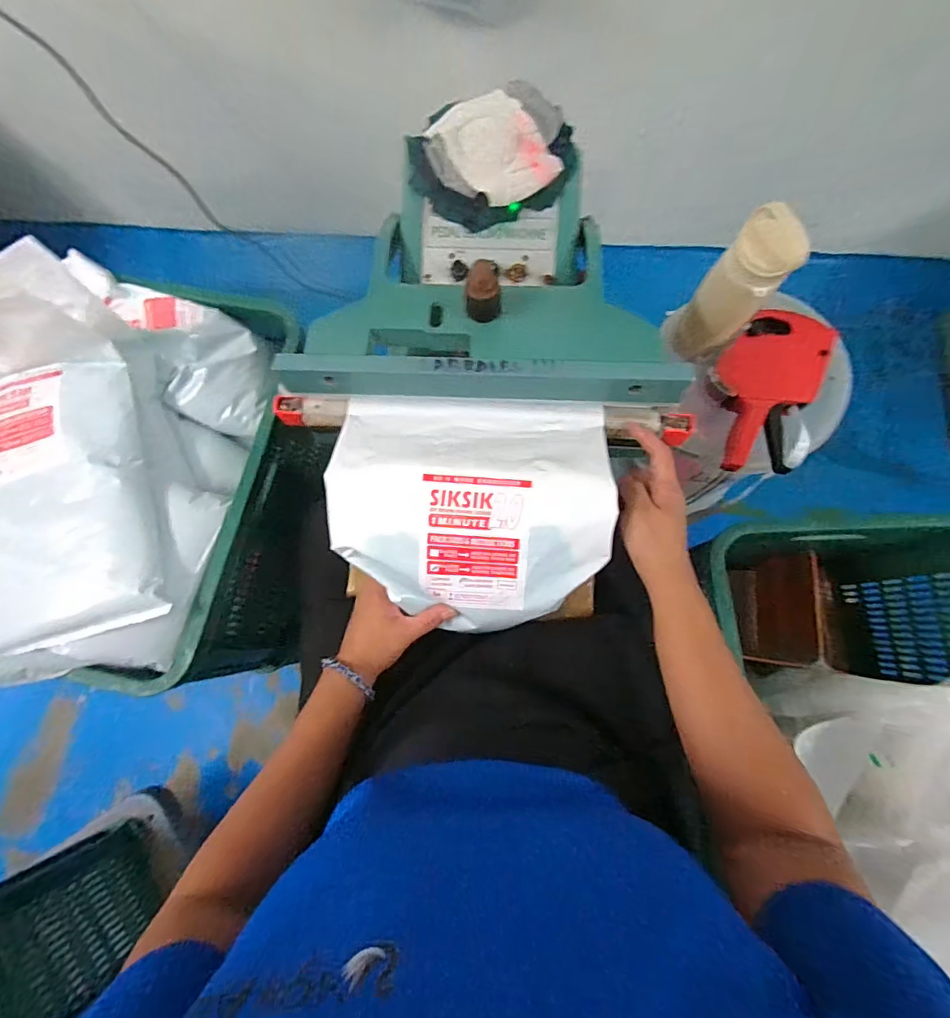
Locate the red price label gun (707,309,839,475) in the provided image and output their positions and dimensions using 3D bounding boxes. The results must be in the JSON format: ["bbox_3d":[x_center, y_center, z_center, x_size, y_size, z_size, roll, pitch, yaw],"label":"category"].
[{"bbox_3d":[0.366,-0.152,0.620,0.127,0.055,0.220,24,78,7],"label":"red price label gun"}]

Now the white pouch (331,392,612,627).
[{"bbox_3d":[-0.002,0.001,0.446,0.245,0.080,0.202,2,76,2],"label":"white pouch"}]

